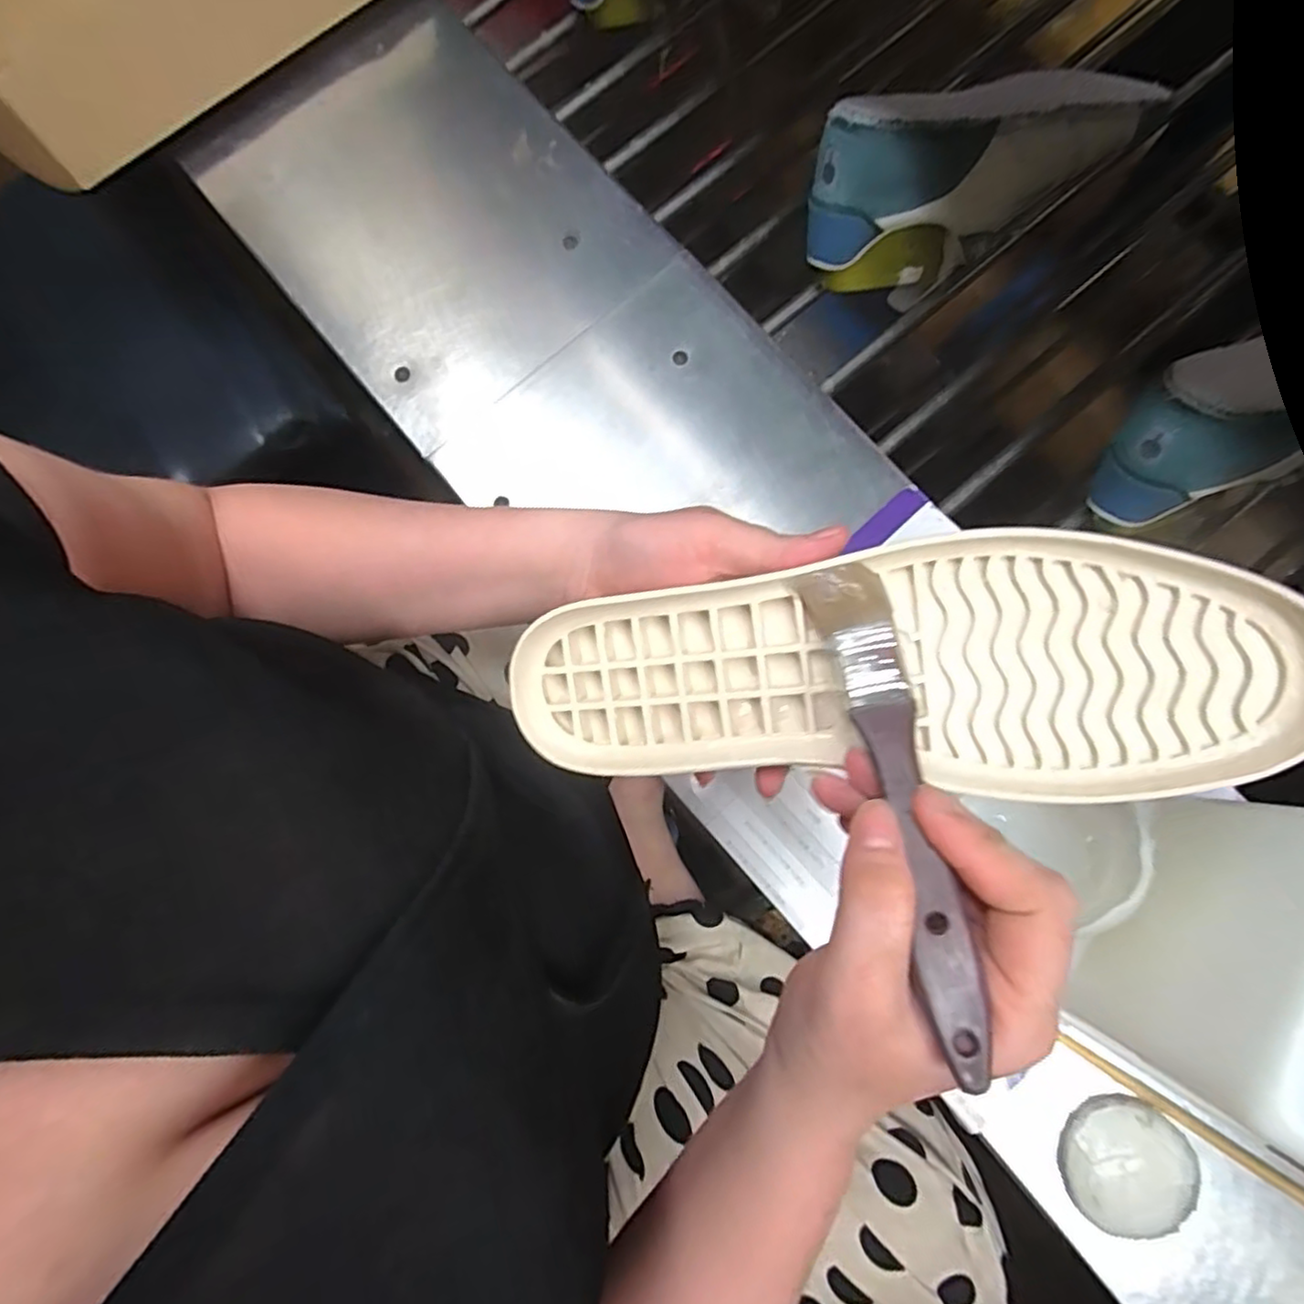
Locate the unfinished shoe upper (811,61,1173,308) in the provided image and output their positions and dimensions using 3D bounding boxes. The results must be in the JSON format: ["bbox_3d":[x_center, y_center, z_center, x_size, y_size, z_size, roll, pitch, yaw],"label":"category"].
[{"bbox_3d":[0.221,-0.338,0.461,0.242,0.118,0.085,-27,81,-2],"label":"unfinished shoe upper"}]

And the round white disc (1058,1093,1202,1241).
[{"bbox_3d":[0.267,0.289,0.368,0.070,0.005,0.068,-1,82,5],"label":"round white disc"}]

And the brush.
[{"bbox_3d":[0.082,0.046,0.228,0.026,0.018,0.171,-6,63,-1],"label":"brush"}]

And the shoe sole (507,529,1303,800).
[{"bbox_3d":[0.086,0.010,0.278,0.298,0.030,0.096,-4,95,15],"label":"shoe sole"}]

